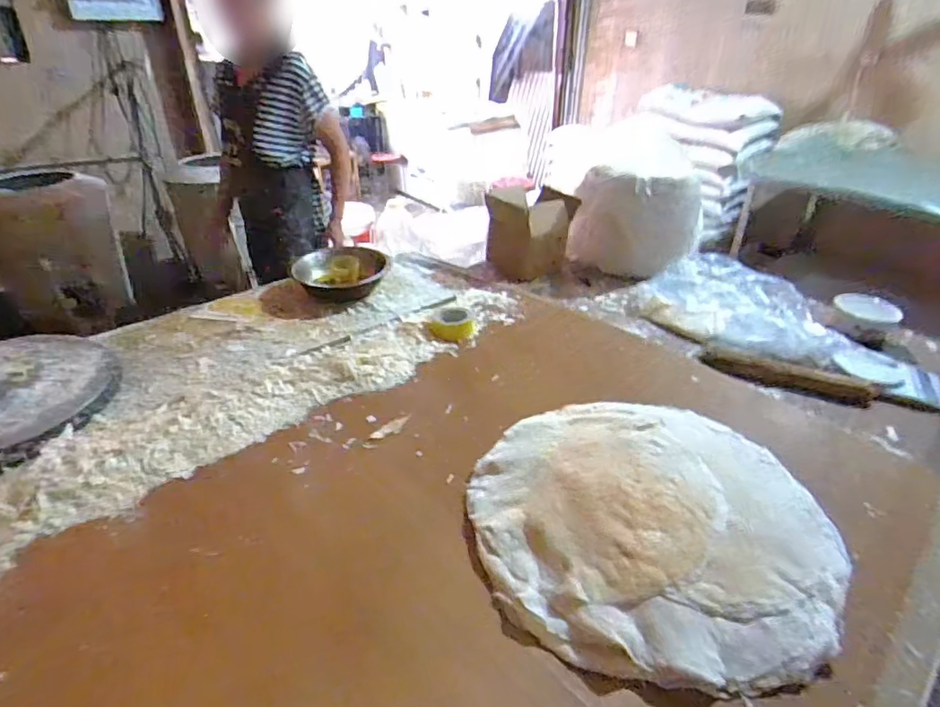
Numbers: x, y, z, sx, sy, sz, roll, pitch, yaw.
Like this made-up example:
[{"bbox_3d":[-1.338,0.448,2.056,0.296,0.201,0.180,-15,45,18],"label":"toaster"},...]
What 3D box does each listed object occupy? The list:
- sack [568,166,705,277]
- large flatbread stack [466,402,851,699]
[{"bbox_3d":[0.509,-0.414,1.650,0.315,0.284,0.258,25,39,33],"label":"sack"},{"bbox_3d":[0.273,0.224,0.810,0.531,0.064,0.494,6,32,7],"label":"large flatbread stack"}]

